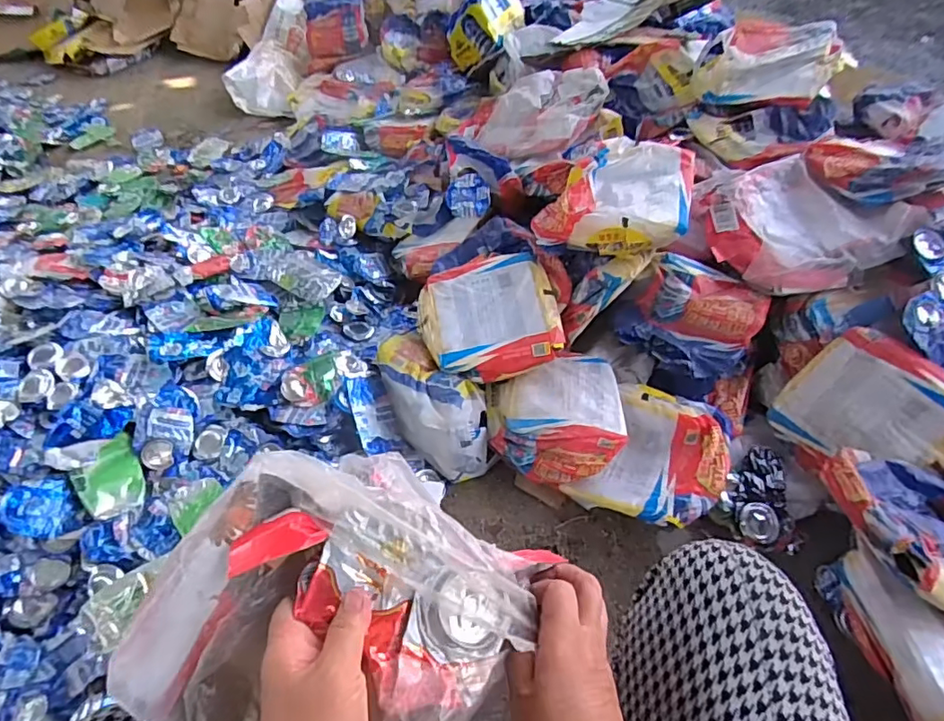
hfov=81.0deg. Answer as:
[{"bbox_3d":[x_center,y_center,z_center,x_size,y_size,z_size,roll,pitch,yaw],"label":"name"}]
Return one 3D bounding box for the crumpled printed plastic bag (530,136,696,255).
[{"bbox_3d":[0.273,-0.318,1.054,0.272,0.078,0.247,12,53,15],"label":"crumpled printed plastic bag"}]

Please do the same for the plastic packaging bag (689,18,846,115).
[{"bbox_3d":[0.630,-0.638,1.190,0.274,0.101,0.235,18,55,18],"label":"plastic packaging bag"}]

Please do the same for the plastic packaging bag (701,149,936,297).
[{"bbox_3d":[0.593,-0.257,1.022,0.295,0.078,0.301,-18,52,-9],"label":"plastic packaging bag"}]

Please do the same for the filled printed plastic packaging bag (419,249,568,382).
[{"bbox_3d":[0.031,-0.089,1.054,0.251,0.081,0.253,-16,51,-8],"label":"filled printed plastic packaging bag"}]

